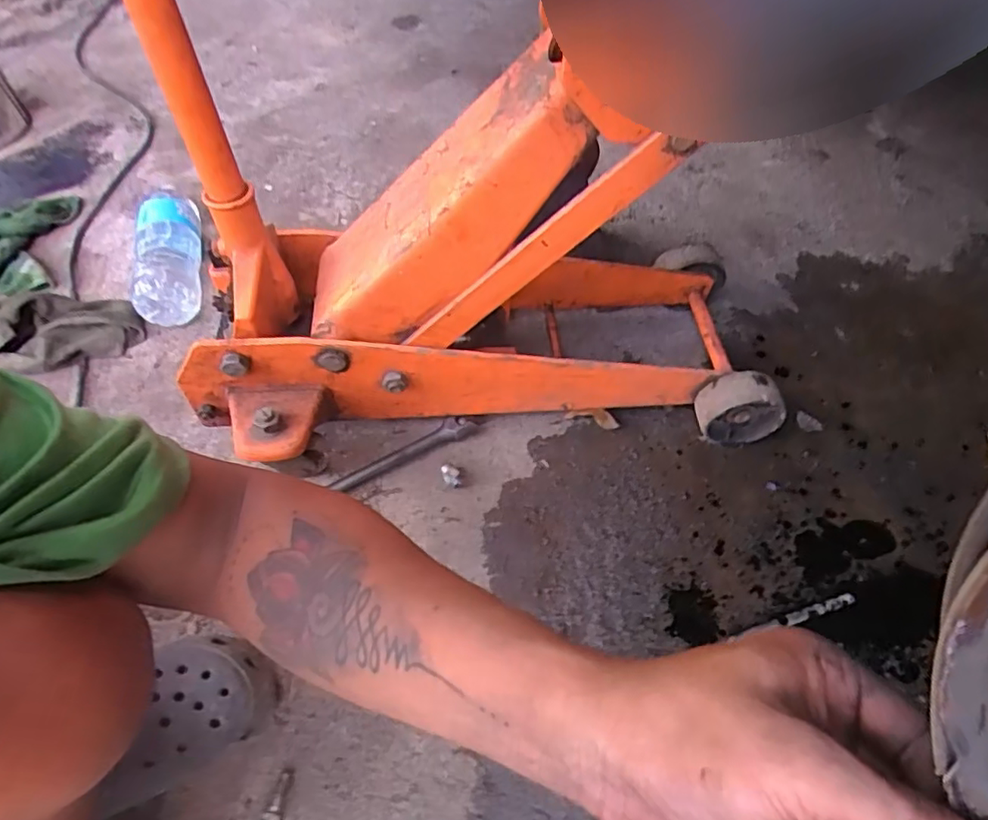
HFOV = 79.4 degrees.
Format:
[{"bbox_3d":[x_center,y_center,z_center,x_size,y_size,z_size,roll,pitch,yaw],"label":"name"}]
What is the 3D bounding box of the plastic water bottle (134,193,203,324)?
[{"bbox_3d":[-0.439,-0.200,0.802,0.082,0.068,0.194,-11,56,-11],"label":"plastic water bottle"}]

